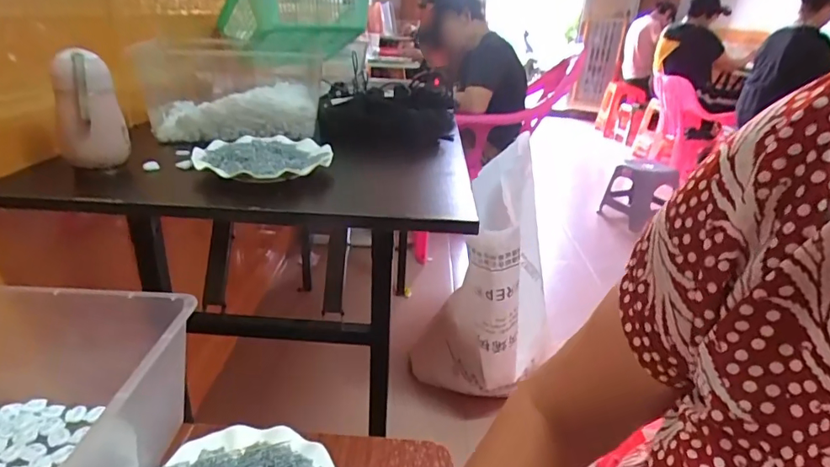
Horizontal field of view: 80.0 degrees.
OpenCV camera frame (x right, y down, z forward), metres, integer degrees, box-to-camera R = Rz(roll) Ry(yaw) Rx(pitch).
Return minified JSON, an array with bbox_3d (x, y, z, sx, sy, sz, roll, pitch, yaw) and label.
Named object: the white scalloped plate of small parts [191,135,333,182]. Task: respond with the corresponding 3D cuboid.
[{"bbox_3d":[-0.210,-0.108,0.688,0.181,0.018,0.162,-4,24,-17],"label":"white scalloped plate of small parts"}]

